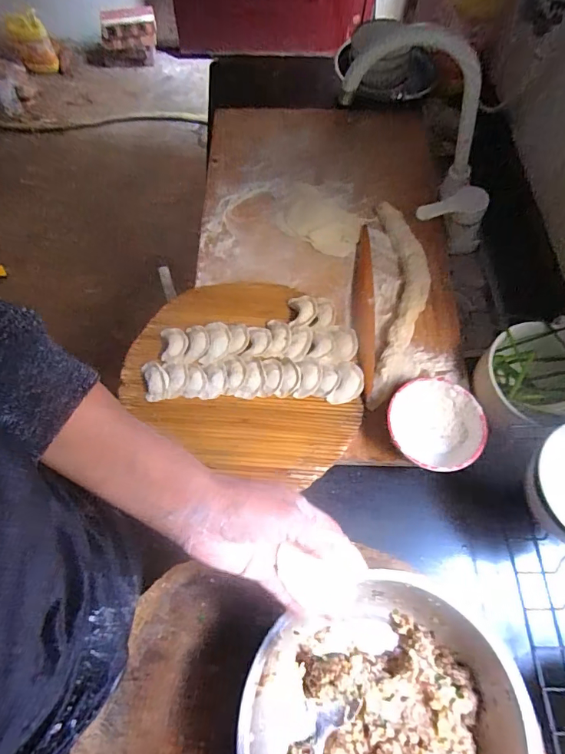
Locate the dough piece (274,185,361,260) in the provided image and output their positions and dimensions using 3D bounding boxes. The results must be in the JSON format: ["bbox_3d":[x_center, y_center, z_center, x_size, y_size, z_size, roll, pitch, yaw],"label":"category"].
[{"bbox_3d":[0.065,-0.263,0.730,0.142,0.022,0.109,28,68,11],"label":"dough piece"}]

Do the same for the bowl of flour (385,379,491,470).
[{"bbox_3d":[0.192,0.062,0.549,0.110,0.047,0.111,0,66,-1],"label":"bowl of flour"}]

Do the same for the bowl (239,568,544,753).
[{"bbox_3d":[0.095,0.299,0.374,0.231,0.088,0.218,0,66,-1],"label":"bowl"}]

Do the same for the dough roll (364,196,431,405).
[{"bbox_3d":[0.176,-0.118,0.648,0.079,0.027,0.345,6,66,2],"label":"dough roll"}]

